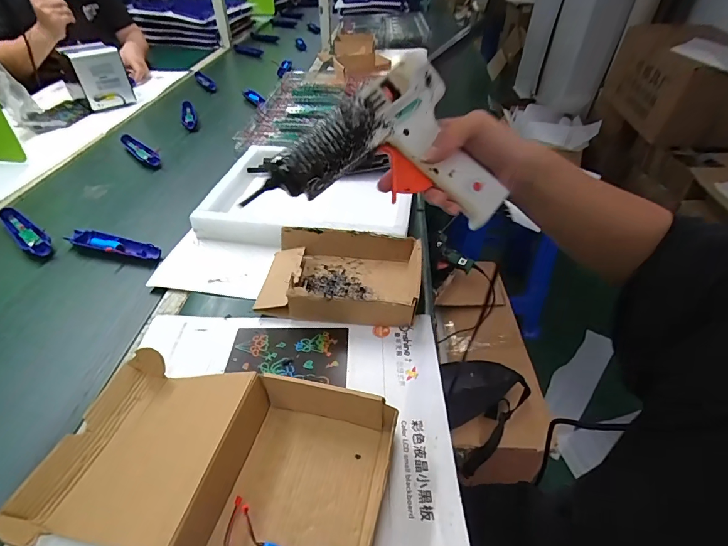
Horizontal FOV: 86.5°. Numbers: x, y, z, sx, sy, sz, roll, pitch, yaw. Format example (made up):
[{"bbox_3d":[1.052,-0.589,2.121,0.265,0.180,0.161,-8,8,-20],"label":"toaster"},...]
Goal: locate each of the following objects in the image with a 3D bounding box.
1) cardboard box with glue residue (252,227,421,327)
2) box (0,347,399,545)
[{"bbox_3d":[-0.033,0.002,0.556,0.218,0.057,0.151,5,43,4],"label":"cardboard box with glue residue"},{"bbox_3d":[-0.137,0.173,0.360,0.311,0.049,0.185,10,44,10],"label":"box"}]

